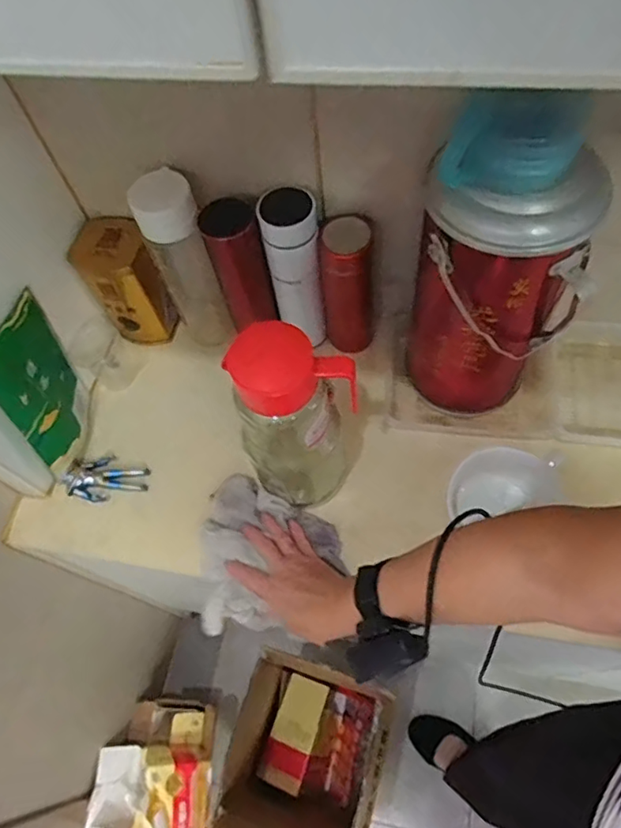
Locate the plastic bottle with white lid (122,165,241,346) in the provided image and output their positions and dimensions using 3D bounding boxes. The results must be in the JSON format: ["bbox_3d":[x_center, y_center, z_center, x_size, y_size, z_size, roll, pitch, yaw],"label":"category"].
[{"bbox_3d":[-0.150,-0.173,0.692,0.075,0.253,0.064,-23,65,-6],"label":"plastic bottle with white lid"}]

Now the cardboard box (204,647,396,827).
[{"bbox_3d":[-0.005,0.615,0.985,0.255,0.454,0.264,16,67,12],"label":"cardboard box"}]

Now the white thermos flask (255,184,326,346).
[{"bbox_3d":[-0.017,-0.168,0.681,0.058,0.214,0.062,-18,64,-4],"label":"white thermos flask"}]

